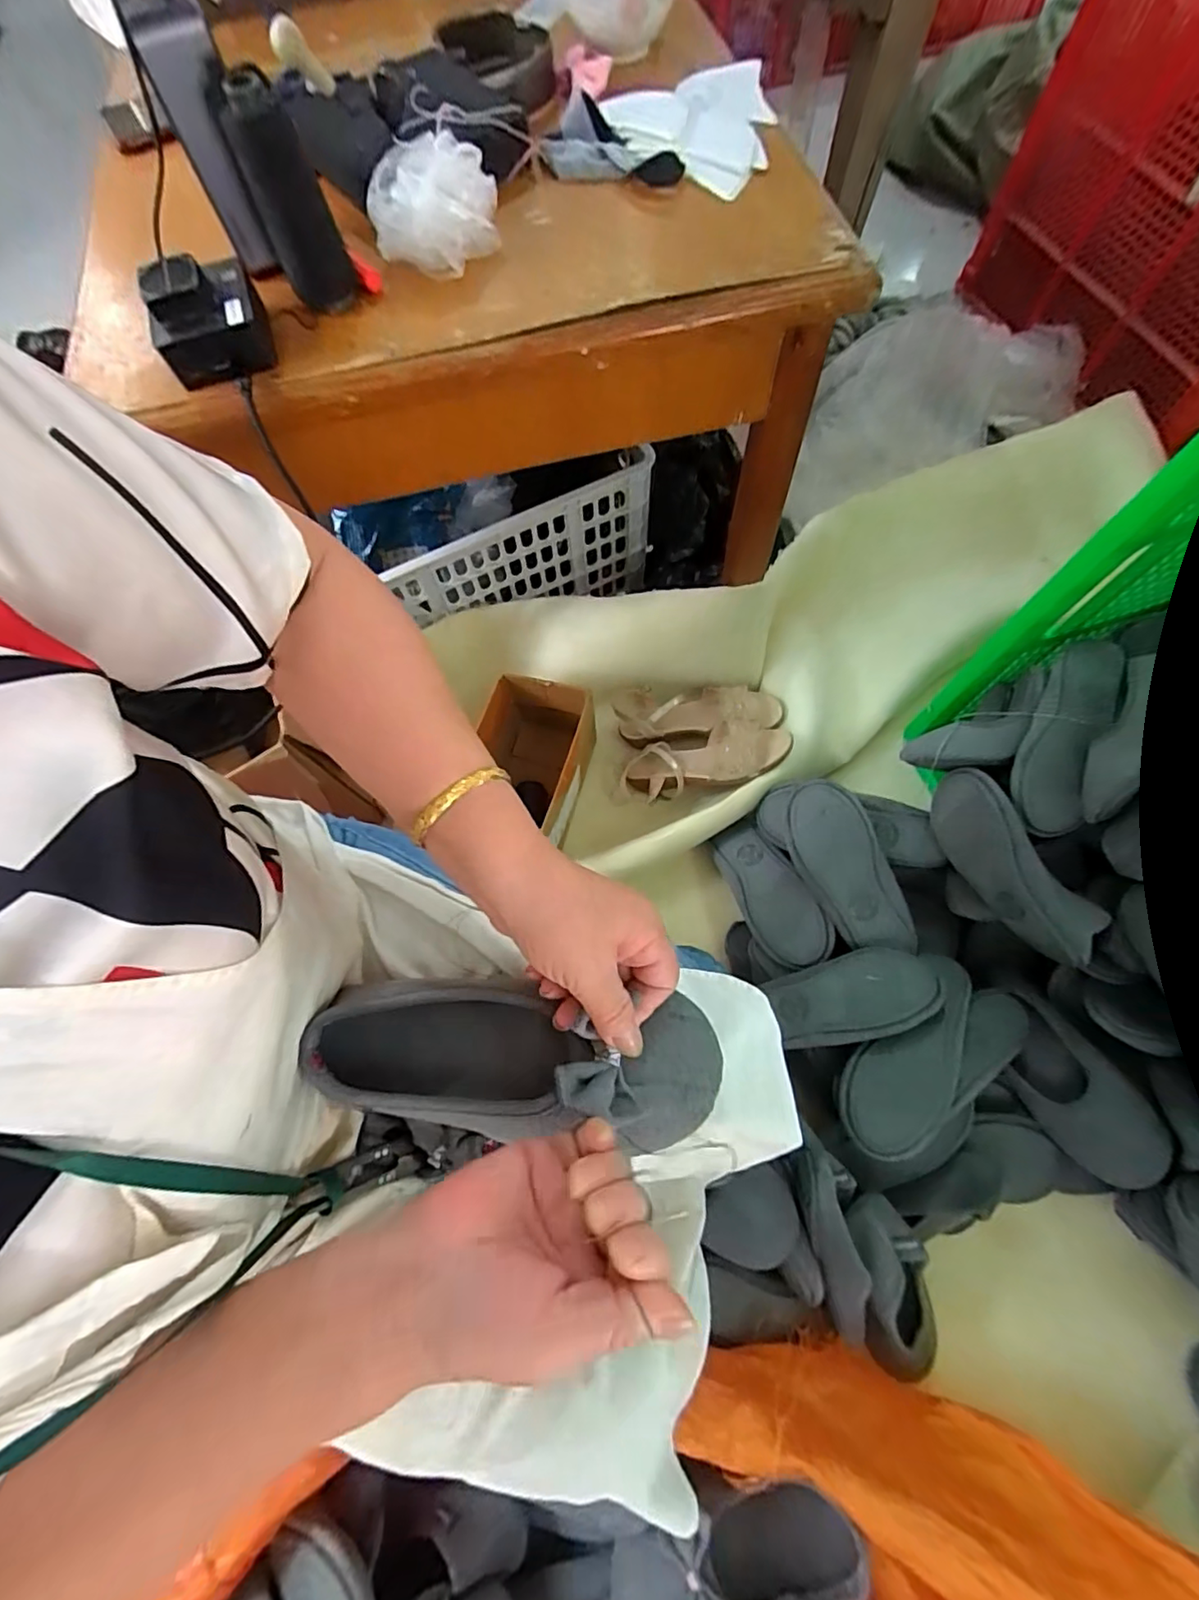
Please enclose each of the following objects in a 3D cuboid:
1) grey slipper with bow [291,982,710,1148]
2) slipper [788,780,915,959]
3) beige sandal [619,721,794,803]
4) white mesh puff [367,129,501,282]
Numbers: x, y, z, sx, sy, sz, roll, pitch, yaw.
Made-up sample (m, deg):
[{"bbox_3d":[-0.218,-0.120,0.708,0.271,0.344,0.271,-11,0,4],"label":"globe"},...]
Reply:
[{"bbox_3d":[-0.050,0.142,0.316,0.221,0.058,0.076,2,70,9],"label":"grey slipper with bow"},{"bbox_3d":[0.301,0.084,0.716,0.102,0.038,0.219,-22,85,39],"label":"slipper"},{"bbox_3d":[0.151,-0.058,0.853,0.252,0.048,0.090,-12,68,23],"label":"beige sandal"},{"bbox_3d":[-0.127,-0.456,0.443,0.096,0.048,0.078,-14,70,-2],"label":"white mesh puff"}]

